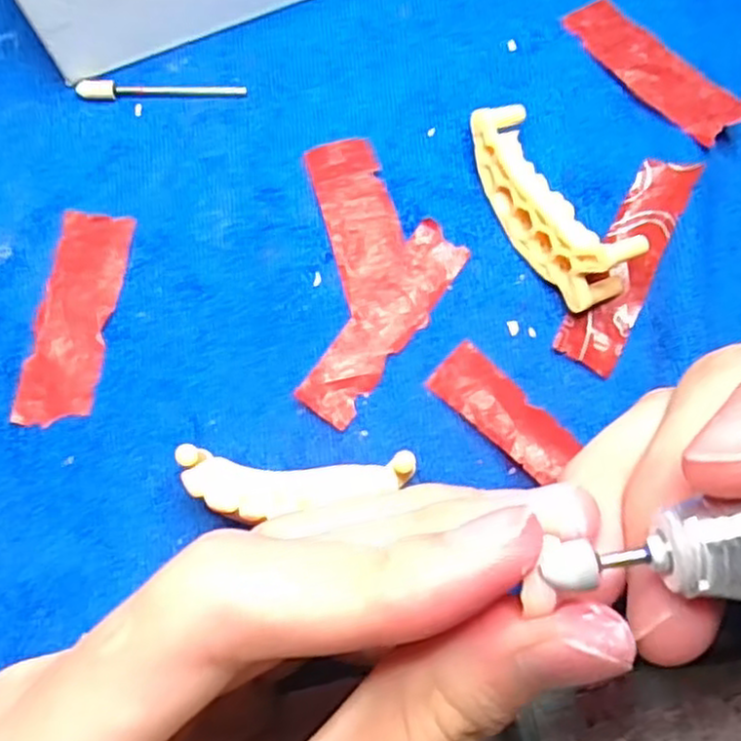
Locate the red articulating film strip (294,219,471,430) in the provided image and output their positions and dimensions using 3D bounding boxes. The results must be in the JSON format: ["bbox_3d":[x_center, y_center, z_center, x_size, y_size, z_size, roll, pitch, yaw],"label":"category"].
[{"bbox_3d":[0.004,-0.013,0.186,0.016,0.004,0.058,33,78,9],"label":"red articulating film strip"}]

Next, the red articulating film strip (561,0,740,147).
[{"bbox_3d":[0.078,-0.085,0.200,0.016,0.011,0.057,-35,77,-7],"label":"red articulating film strip"}]

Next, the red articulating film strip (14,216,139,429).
[{"bbox_3d":[-0.077,-0.014,0.188,0.019,0.004,0.057,9,76,4],"label":"red articulating film strip"}]

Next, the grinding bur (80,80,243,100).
[{"bbox_3d":[-0.059,-0.080,0.205,0.047,0.004,0.005,-1,75,1],"label":"grinding bur"}]

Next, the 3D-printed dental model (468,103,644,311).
[{"bbox_3d":[0.045,-0.043,0.185,0.019,0.020,0.057,-29,76,-6],"label":"3D-printed dental model"}]

